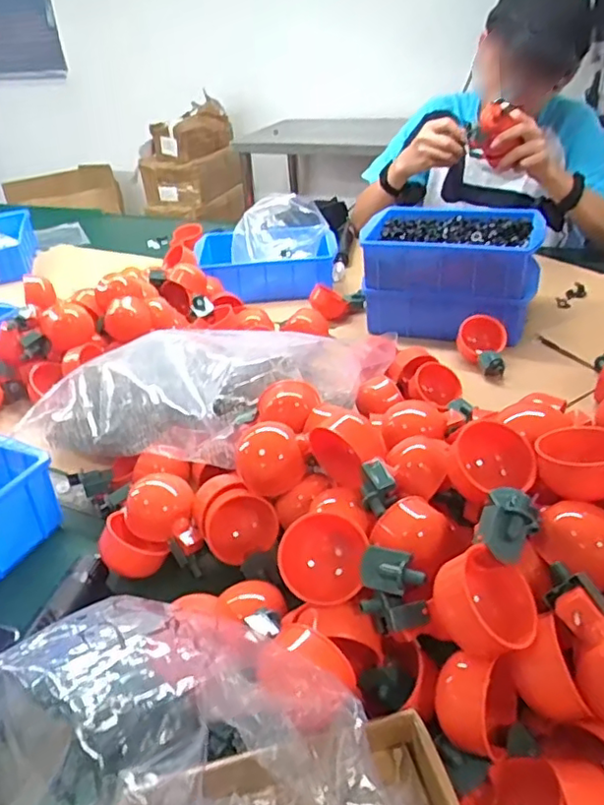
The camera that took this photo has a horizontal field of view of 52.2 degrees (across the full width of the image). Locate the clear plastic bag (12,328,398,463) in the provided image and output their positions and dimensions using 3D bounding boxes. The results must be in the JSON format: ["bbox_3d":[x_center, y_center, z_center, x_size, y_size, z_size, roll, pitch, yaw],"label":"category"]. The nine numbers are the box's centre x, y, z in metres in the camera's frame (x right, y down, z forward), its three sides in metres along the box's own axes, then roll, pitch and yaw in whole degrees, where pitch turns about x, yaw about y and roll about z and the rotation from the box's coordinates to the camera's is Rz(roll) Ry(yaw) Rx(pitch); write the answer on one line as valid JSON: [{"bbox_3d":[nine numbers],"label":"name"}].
[{"bbox_3d":[-0.085,-0.022,0.691,0.411,0.086,0.193,-8,33,-7],"label":"clear plastic bag"}]

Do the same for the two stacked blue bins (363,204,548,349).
[{"bbox_3d":[0.226,-0.200,0.942,0.249,0.142,0.210,6,34,15],"label":"two stacked blue bins"}]

